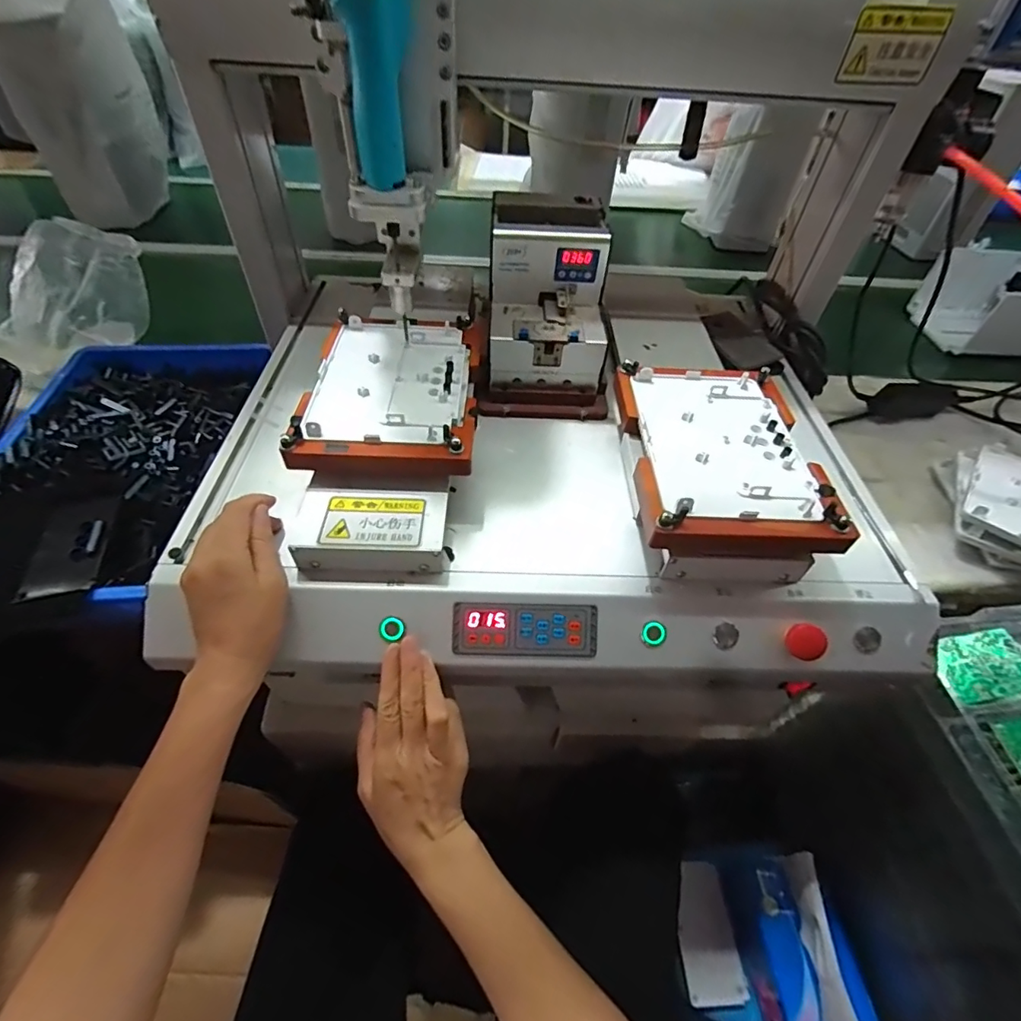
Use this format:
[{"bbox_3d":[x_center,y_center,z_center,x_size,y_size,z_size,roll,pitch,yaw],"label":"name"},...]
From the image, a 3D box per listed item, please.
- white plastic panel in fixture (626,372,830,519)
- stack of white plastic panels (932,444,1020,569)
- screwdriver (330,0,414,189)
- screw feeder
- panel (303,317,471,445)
[{"bbox_3d":[0.186,-0.065,0.450,0.131,0.009,0.181,2,49,-2],"label":"white plastic panel in fixture"},{"bbox_3d":[0.666,0.000,0.660,0.162,0.056,0.199,22,51,15],"label":"stack of white plastic panels"},{"bbox_3d":[-0.093,-0.323,0.353,0.049,0.160,0.035,-1,49,-5],"label":"screwdriver"},{"bbox_3d":[0.037,-0.238,0.572,0.131,0.166,0.185,2,49,-2],"label":"screw feeder"},{"bbox_3d":[-0.113,-0.130,0.493,0.140,0.012,0.181,2,49,-2],"label":"panel"}]

